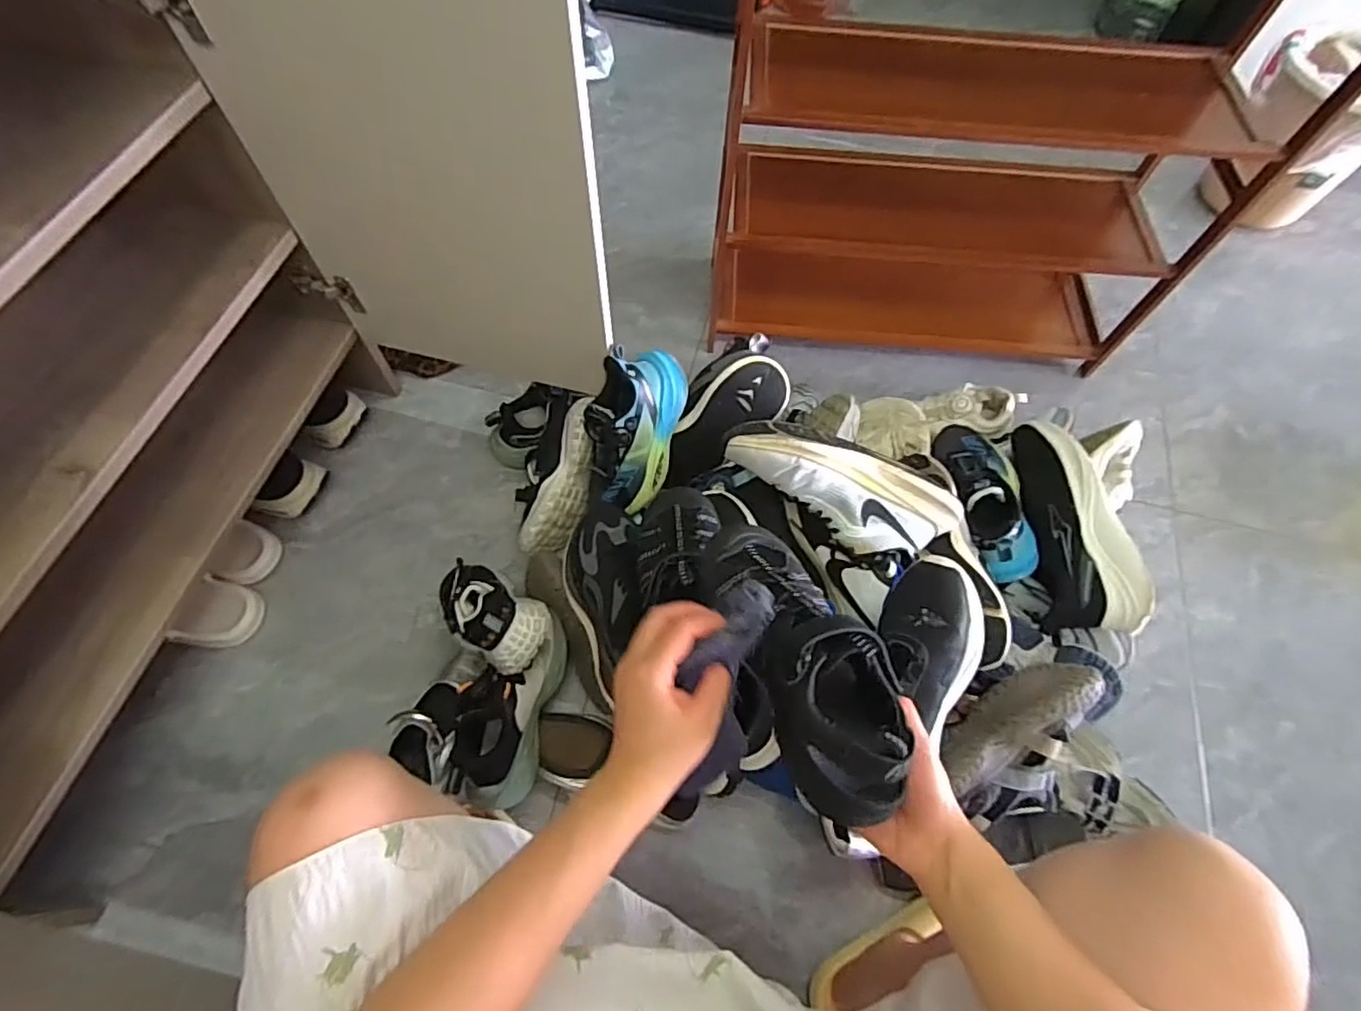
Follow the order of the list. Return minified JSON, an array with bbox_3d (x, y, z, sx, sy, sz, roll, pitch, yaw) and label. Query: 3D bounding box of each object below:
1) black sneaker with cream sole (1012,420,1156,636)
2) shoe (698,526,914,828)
[{"bbox_3d":[0.500,0.016,0.797,0.089,0.098,0.284,5,64,0],"label":"black sneaker with cream sole"},{"bbox_3d":[0.084,0.096,0.446,0.087,0.085,0.222,-18,51,-11],"label":"shoe"}]

